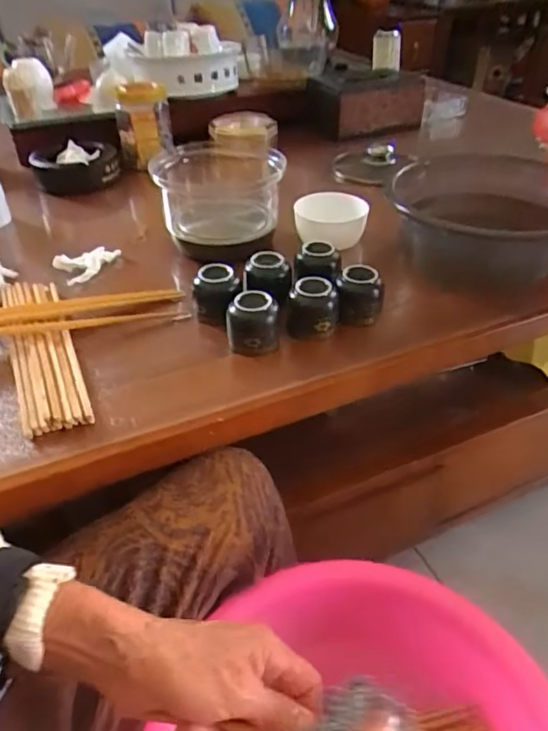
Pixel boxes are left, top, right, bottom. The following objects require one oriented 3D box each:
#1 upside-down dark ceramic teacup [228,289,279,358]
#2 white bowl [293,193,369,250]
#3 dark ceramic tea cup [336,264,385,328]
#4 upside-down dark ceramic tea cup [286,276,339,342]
[{"bbox_3d":[-0.021,-0.042,0.535,0.047,0.048,0.042,-7,39,-7],"label":"upside-down dark ceramic teacup"},{"bbox_3d":[0.074,-0.199,0.729,0.092,0.051,0.093,-1,39,1],"label":"white bowl"},{"bbox_3d":[0.091,-0.073,0.574,0.047,0.055,0.037,6,40,9],"label":"dark ceramic tea cup"},{"bbox_3d":[0.039,-0.058,0.553,0.050,0.051,0.045,3,39,5],"label":"upside-down dark ceramic tea cup"}]

